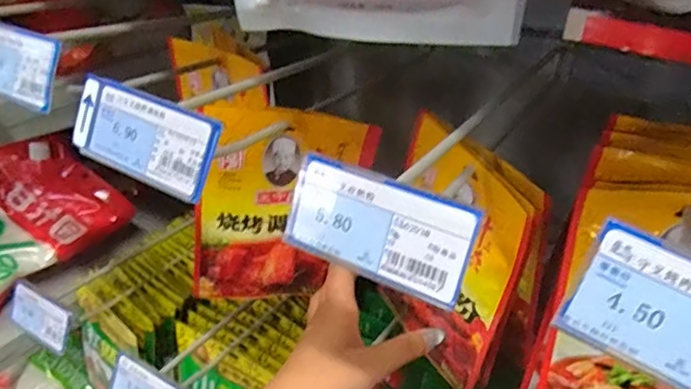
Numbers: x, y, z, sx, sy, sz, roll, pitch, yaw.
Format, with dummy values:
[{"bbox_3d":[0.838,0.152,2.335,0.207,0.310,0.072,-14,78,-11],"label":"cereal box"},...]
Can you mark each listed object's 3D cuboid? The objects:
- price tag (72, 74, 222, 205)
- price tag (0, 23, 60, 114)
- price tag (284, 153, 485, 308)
[{"bbox_3d":[-0.104,-0.029,0.286,0.093,0.041,0.005,22,9,25],"label":"price tag"},{"bbox_3d":[-0.196,-0.076,0.330,0.082,0.041,0.006,19,9,26],"label":"price tag"},{"bbox_3d":[0.013,0.013,0.229,0.078,0.040,0.004,19,12,23],"label":"price tag"}]

